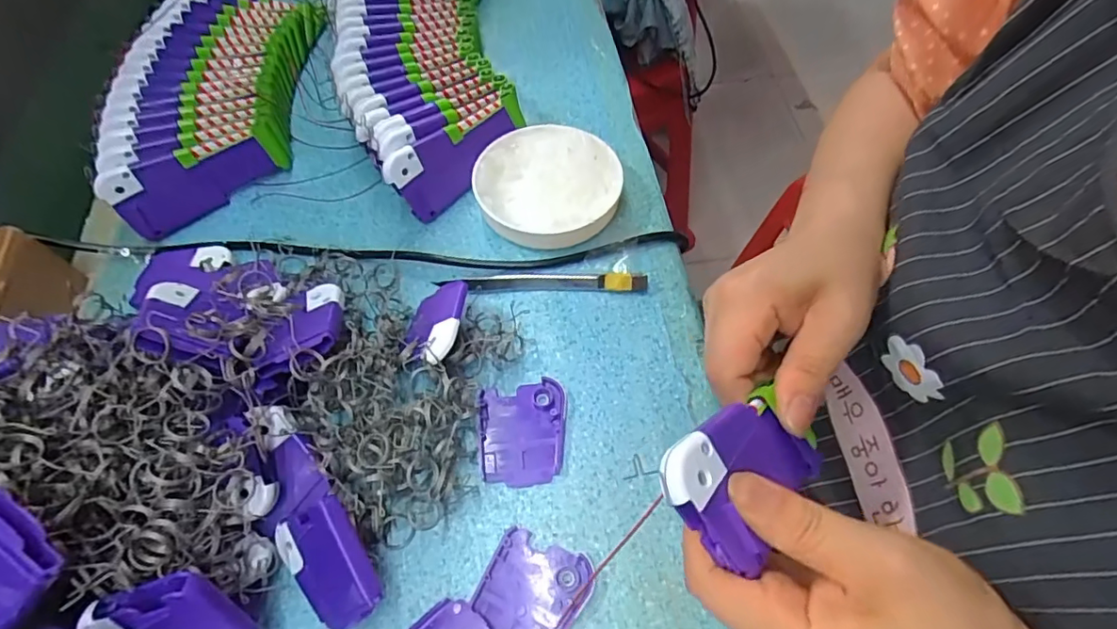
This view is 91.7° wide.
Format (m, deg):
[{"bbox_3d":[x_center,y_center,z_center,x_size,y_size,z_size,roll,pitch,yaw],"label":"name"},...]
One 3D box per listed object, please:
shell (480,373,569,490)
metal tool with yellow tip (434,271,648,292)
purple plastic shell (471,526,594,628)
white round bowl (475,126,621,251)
[{"bbox_3d":[-0.021,0.070,0.324,0.051,0.006,0.060,-5,59,-3],"label":"shell"},{"bbox_3d":[-0.010,-0.024,0.370,0.139,0.015,0.014,0,59,0],"label":"metal tool with yellow tip"},{"bbox_3d":[-0.015,0.147,0.280,0.051,0.004,0.059,21,62,12],"label":"purple plastic shell"},{"bbox_3d":[-0.007,-0.096,0.402,0.103,0.029,0.108,0,59,0],"label":"white round bowl"}]

